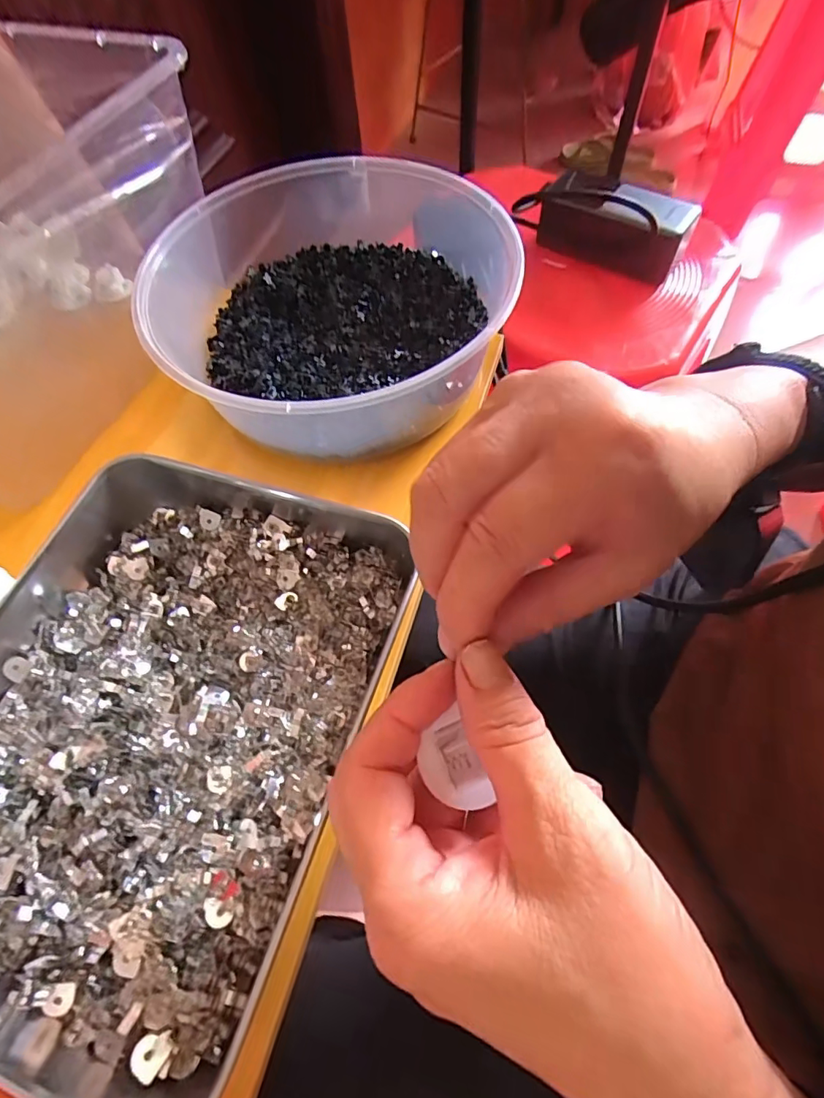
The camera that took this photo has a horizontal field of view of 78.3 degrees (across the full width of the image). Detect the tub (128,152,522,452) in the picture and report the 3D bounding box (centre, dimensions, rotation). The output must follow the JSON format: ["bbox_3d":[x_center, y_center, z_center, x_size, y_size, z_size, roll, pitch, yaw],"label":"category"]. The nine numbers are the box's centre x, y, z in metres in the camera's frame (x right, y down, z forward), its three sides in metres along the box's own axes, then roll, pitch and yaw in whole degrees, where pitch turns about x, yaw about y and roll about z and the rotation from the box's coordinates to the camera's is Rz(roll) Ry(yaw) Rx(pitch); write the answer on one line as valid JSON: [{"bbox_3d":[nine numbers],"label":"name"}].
[{"bbox_3d":[-0.046,-0.175,0.352,0.239,0.072,0.259,-10,63,-2],"label":"tub"}]

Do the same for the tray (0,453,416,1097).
[{"bbox_3d":[-0.130,0.077,0.249,0.195,0.038,0.248,16,65,11],"label":"tray"}]

